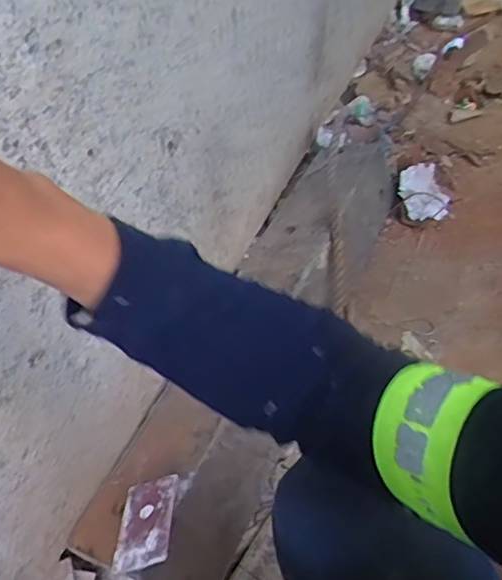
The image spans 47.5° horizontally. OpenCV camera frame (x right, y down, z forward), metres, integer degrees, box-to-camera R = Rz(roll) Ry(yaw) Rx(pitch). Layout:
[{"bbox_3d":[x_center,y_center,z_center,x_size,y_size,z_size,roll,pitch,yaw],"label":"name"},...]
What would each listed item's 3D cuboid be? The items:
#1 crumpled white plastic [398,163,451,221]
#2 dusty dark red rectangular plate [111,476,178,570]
[{"bbox_3d":[0.399,-0.238,1.331,0.116,0.056,0.156,-1,51,0],"label":"crumpled white plastic"},{"bbox_3d":[-0.137,0.300,0.744,0.082,0.011,0.122,-21,32,17],"label":"dusty dark red rectangular plate"}]

